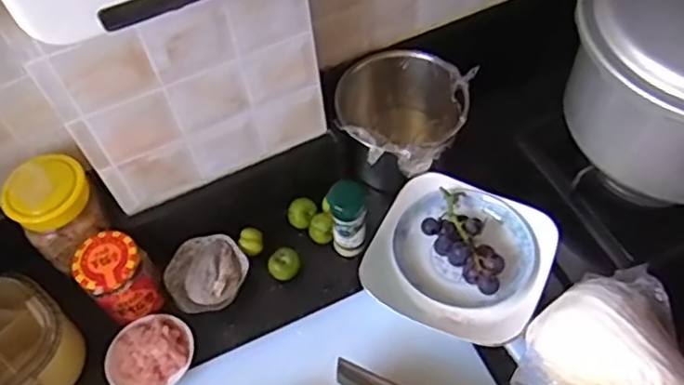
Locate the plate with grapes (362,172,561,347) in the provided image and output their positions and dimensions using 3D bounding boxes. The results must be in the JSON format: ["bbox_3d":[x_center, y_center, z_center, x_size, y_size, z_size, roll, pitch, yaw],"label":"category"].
[{"bbox_3d":[0.131,0.066,0.705,0.186,0.034,0.181,22,61,18],"label":"plate with grapes"}]

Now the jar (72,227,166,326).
[{"bbox_3d":[-0.239,0.089,0.682,0.066,0.087,0.065,-2,57,3],"label":"jar"}]

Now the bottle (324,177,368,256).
[{"bbox_3d":[0.007,0.034,0.714,0.041,0.118,0.032,-2,57,3],"label":"bottle"}]

